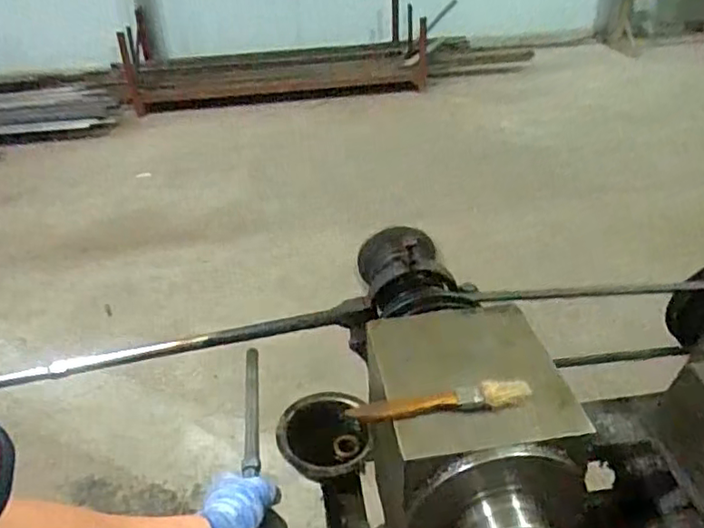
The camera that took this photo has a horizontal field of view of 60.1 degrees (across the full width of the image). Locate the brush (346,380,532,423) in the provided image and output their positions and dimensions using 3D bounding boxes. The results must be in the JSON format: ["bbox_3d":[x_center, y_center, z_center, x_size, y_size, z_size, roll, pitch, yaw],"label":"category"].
[{"bbox_3d":[0.072,0.112,0.498,0.147,0.021,0.019,-3,32,-1],"label":"brush"}]

